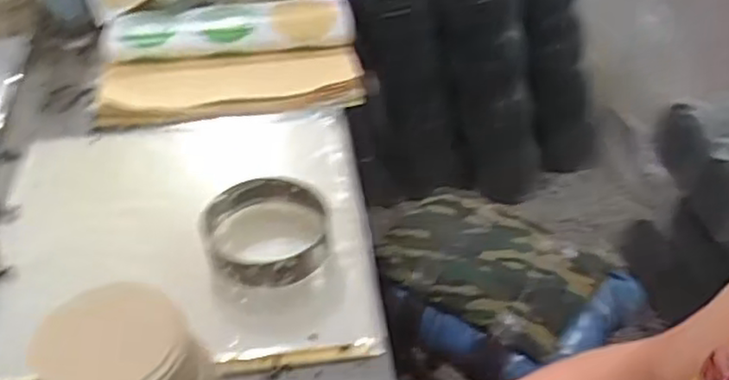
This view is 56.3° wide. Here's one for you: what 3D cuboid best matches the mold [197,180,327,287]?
[{"bbox_3d":[-0.141,0.061,0.964,0.175,0.056,0.176,0,42,0],"label":"mold"}]

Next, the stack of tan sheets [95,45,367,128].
[{"bbox_3d":[-0.254,-0.202,1.288,0.488,0.041,0.174,-4,43,-5],"label":"stack of tan sheets"}]

